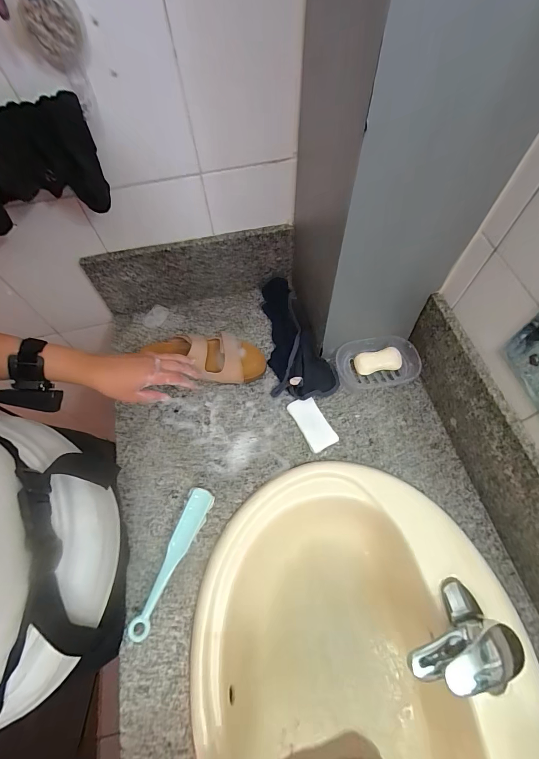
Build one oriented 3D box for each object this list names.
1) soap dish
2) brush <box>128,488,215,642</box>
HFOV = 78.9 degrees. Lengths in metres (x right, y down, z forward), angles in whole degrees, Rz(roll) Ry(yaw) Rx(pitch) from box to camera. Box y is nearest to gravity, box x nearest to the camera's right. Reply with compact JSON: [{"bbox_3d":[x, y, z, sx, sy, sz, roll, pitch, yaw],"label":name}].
[{"bbox_3d":[0.206,-0.026,0.634,0.153,0.049,0.101,-2,62,1],"label":"soap dish"},{"bbox_3d":[-0.142,0.271,0.498,0.038,0.033,0.206,17,64,11],"label":"brush"}]

